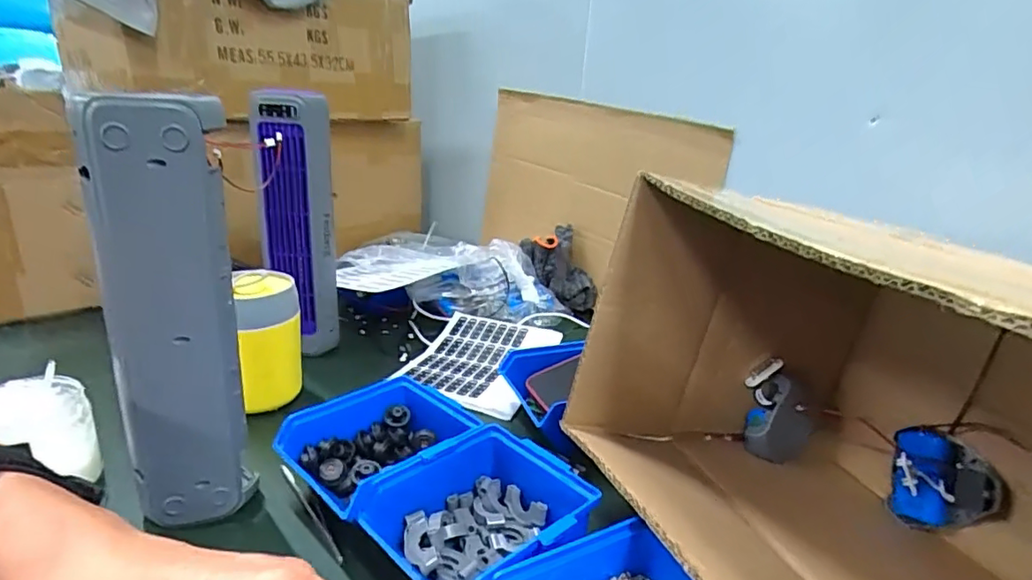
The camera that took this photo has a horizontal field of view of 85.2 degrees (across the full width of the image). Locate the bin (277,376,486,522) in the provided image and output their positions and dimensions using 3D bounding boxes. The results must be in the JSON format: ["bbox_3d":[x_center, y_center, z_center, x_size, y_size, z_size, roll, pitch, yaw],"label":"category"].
[{"bbox_3d":[-0.105,0.138,0.475,0.153,0.068,0.117,-15,27,-40],"label":"bin"}]

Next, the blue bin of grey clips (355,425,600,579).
[{"bbox_3d":[-0.024,0.159,0.396,0.135,0.057,0.121,-16,27,-42],"label":"blue bin of grey clips"}]

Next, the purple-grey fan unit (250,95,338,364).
[{"bbox_3d":[-0.261,-0.075,0.665,0.086,0.296,0.068,-6,22,-24],"label":"purple-grey fan unit"}]

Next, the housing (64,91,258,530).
[{"bbox_3d":[-0.238,0.024,0.392,0.077,0.297,0.050,-13,26,-38],"label":"housing"}]

